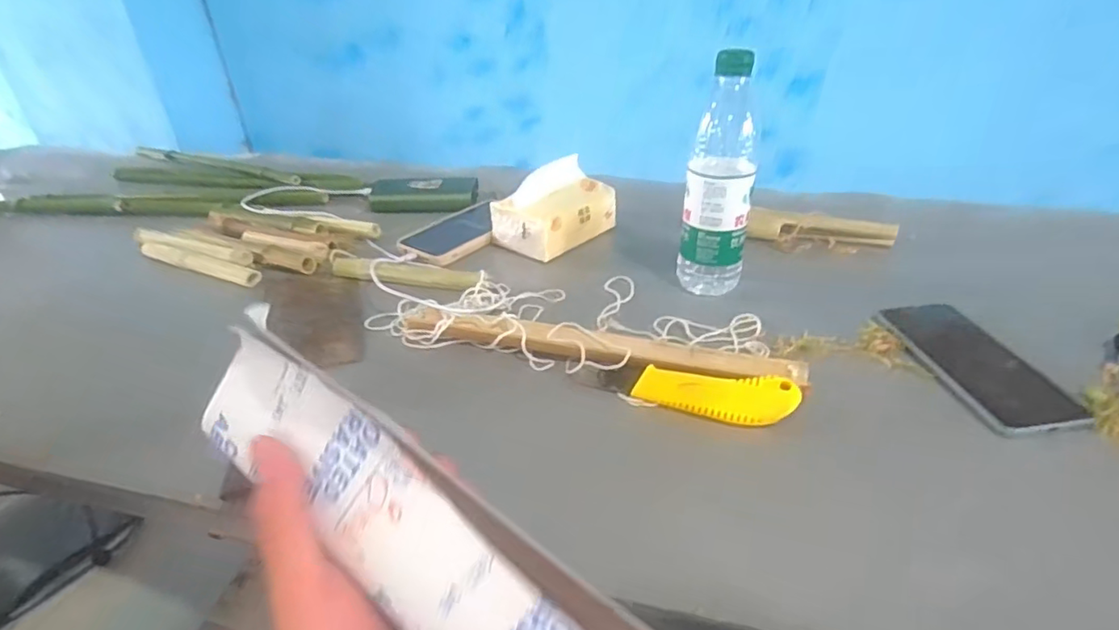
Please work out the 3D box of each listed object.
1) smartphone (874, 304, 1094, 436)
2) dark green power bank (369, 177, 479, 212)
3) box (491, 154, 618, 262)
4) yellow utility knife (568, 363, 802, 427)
[{"bbox_3d":[0.336,0.037,0.484,0.066,0.015,0.161,-5,33,-4],"label":"smartphone"},{"bbox_3d":[-0.183,-0.166,0.800,0.141,0.028,0.037,-1,33,1],"label":"dark green power bank"},{"bbox_3d":[-0.003,-0.125,0.698,0.137,0.076,0.081,-27,40,-33],"label":"box"},{"bbox_3d":[0.096,0.056,0.458,0.164,0.016,0.040,9,73,21],"label":"yellow utility knife"}]

